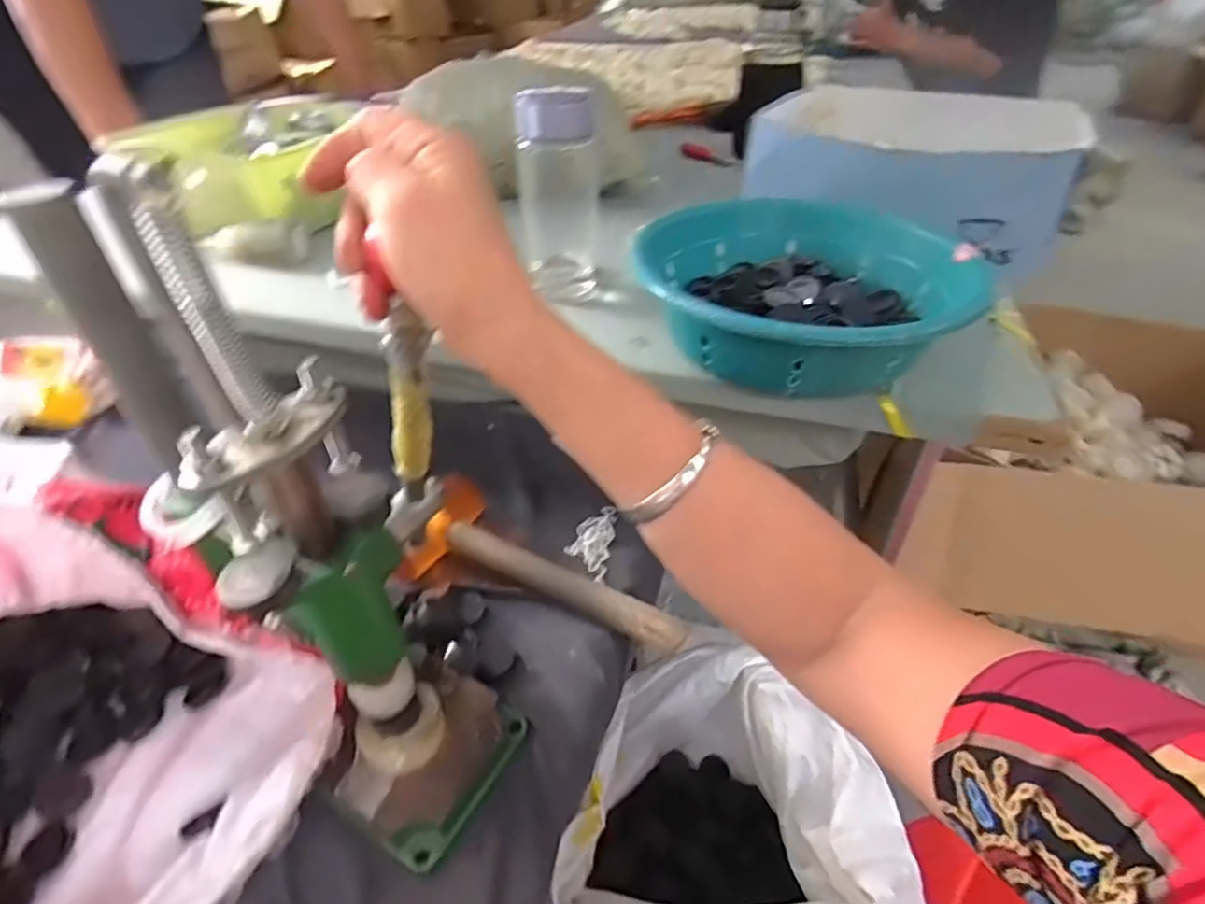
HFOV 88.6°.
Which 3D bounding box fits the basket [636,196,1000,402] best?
[{"bbox_3d":[0.150,-0.133,0.506,0.241,0.074,0.254,0,40,0],"label":"basket"}]

